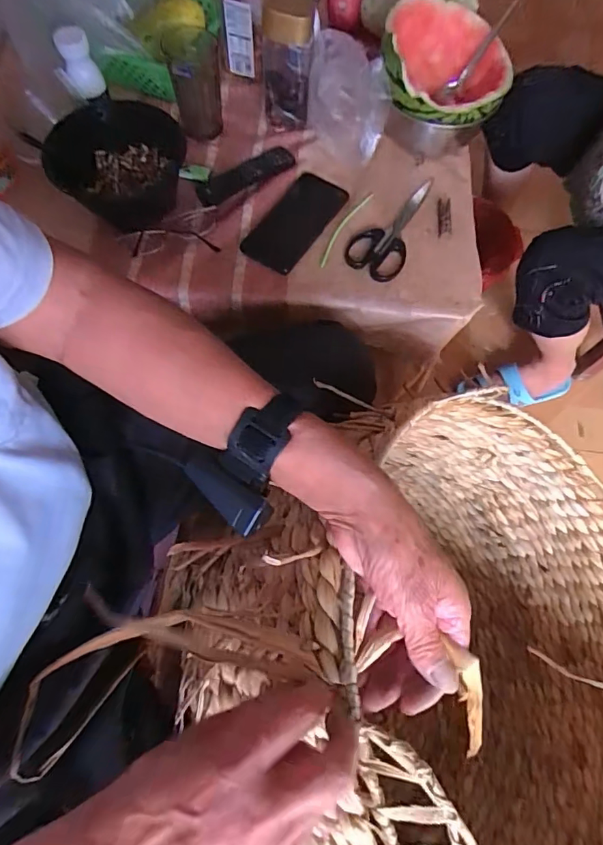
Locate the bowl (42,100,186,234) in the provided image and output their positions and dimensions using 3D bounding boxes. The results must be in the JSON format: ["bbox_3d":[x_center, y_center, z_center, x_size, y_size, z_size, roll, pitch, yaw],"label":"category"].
[{"bbox_3d":[-0.234,-0.327,0.603,0.171,0.071,0.152,-11,70,-6],"label":"bowl"}]

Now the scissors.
[{"bbox_3d":[0.123,-0.269,0.631,0.076,0.005,0.178,25,70,8],"label":"scissors"}]

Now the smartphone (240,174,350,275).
[{"bbox_3d":[-0.008,-0.272,0.626,0.080,0.007,0.163,32,71,10],"label":"smartphone"}]

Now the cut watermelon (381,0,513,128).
[{"bbox_3d":[0.192,-0.470,0.629,0.167,0.096,0.175,19,70,6],"label":"cut watermelon"}]

